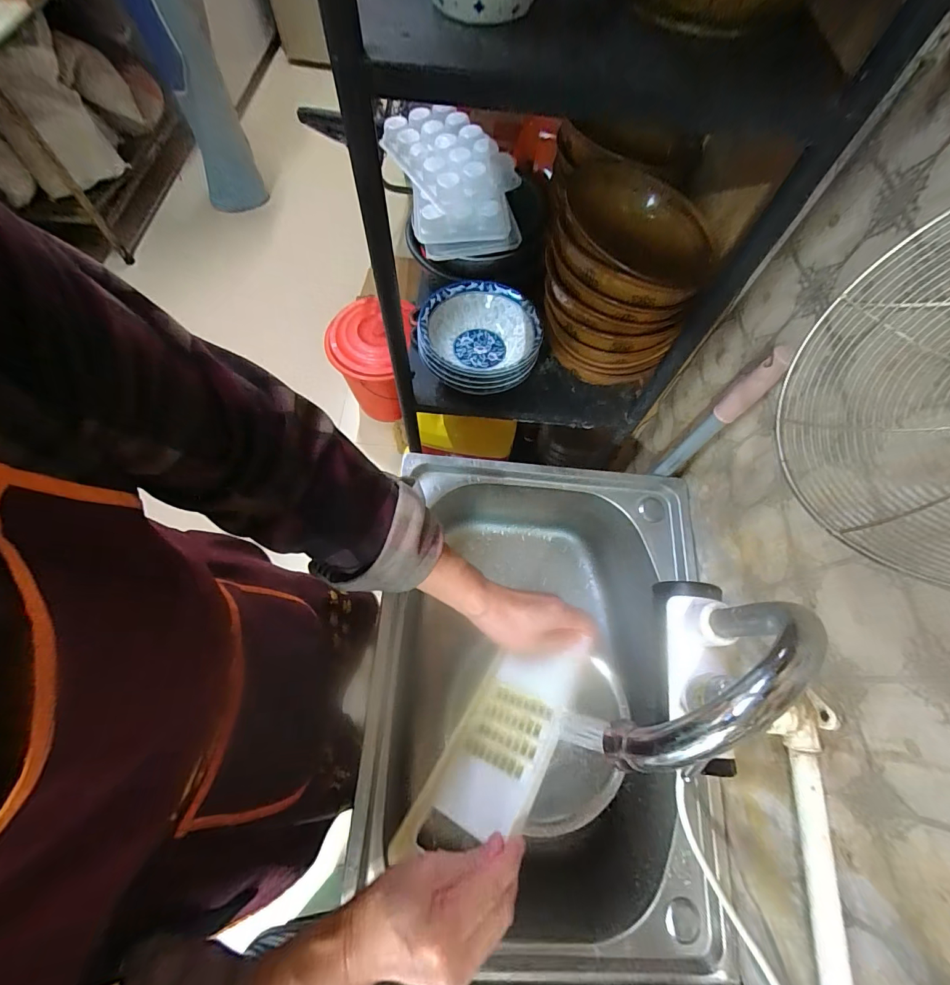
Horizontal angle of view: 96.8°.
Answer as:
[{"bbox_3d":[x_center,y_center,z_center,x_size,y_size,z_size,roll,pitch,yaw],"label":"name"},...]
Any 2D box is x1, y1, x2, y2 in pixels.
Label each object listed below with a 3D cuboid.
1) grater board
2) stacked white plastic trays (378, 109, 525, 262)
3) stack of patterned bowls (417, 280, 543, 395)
[{"bbox_3d":[0.018,0.250,0.415,0.114,0.010,0.208,-4,38,39],"label":"grater board"},{"bbox_3d":[-0.031,-0.462,0.625,0.151,0.084,0.223,-15,68,-10],"label":"stacked white plastic trays"},{"bbox_3d":[0.003,-0.231,0.643,0.181,0.079,0.173,7,66,0],"label":"stack of patterned bowls"}]

